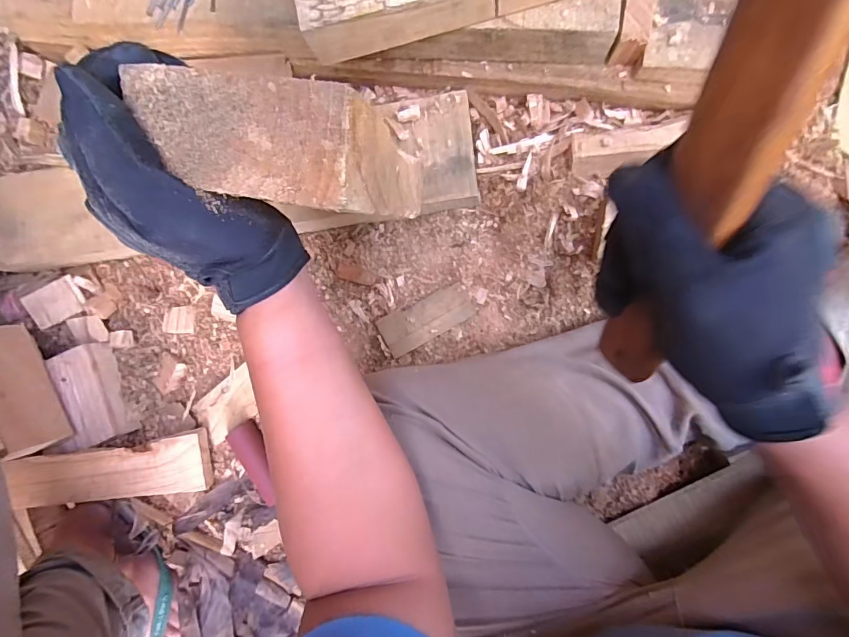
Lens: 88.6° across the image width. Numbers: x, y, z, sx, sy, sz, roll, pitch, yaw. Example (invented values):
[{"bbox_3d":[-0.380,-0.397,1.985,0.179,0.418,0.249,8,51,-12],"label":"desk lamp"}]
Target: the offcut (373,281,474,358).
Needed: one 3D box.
[{"bbox_3d":[0.001,0.001,0.516,0.113,0.012,0.049,-28,85,6],"label":"offcut"}]

